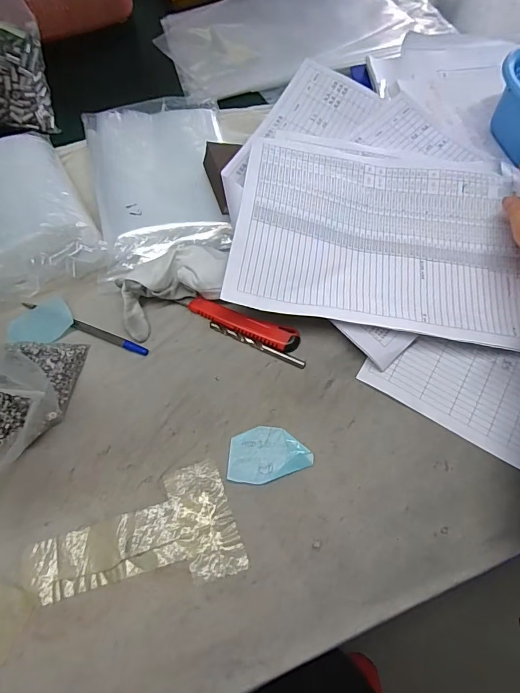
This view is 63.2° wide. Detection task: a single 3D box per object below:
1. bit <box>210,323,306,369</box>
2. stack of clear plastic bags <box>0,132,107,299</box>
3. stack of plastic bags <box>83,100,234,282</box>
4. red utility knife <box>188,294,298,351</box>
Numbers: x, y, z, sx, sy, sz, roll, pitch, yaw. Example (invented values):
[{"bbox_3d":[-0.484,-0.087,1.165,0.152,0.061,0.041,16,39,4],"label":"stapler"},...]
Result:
[{"bbox_3d":[-0.003,-0.001,0.407,0.100,0.007,0.008,23,67,10],"label":"bit"},{"bbox_3d":[-0.254,-0.147,0.443,0.120,0.031,0.203,-28,68,-12],"label":"stack of clear plastic bags"},{"bbox_3d":[-0.113,-0.195,0.479,0.153,0.024,0.235,-11,66,-5],"label":"stack of plastic bags"},{"bbox_3d":[-0.016,-0.022,0.416,0.114,0.008,0.023,21,67,10],"label":"red utility knife"}]

